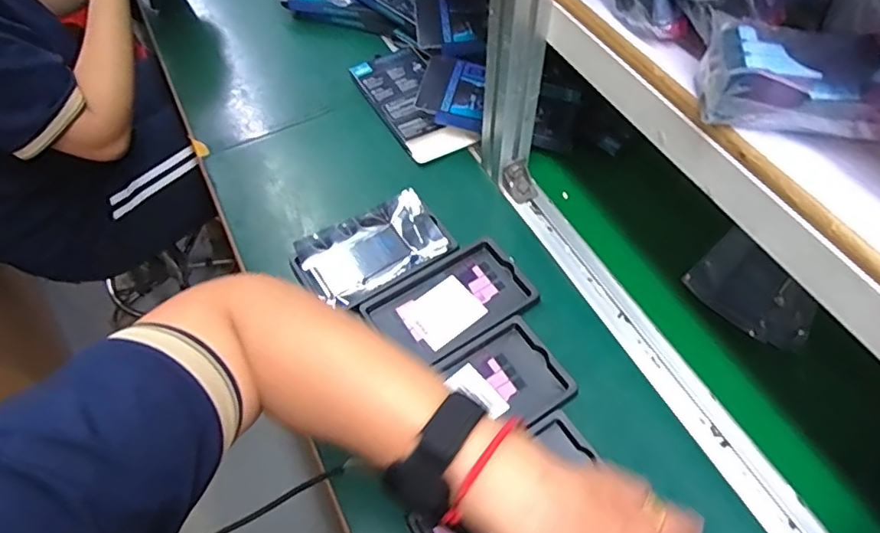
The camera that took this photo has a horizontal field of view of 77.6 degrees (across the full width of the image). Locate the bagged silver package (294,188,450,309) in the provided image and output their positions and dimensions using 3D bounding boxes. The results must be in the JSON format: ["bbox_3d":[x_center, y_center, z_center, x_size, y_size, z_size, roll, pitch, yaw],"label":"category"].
[{"bbox_3d":[-0.072,-0.020,0.584,0.142,0.014,0.083,-29,76,-13],"label":"bagged silver package"}]

